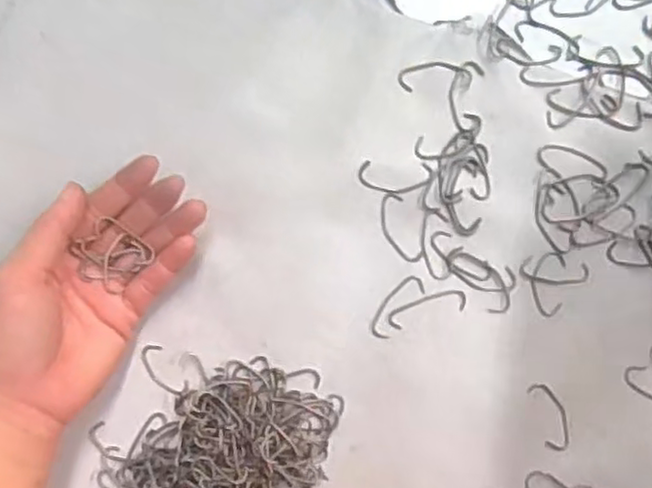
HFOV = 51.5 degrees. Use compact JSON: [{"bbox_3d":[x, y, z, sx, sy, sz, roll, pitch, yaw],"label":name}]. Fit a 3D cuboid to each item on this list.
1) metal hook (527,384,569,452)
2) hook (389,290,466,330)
[{"bbox_3d":[0.115,0.088,0.343,0.015,0.004,0.035,-18,84,2],"label":"metal hook"},{"bbox_3d":[0.053,0.033,0.352,0.041,0.004,0.012,-17,84,2],"label":"hook"}]

